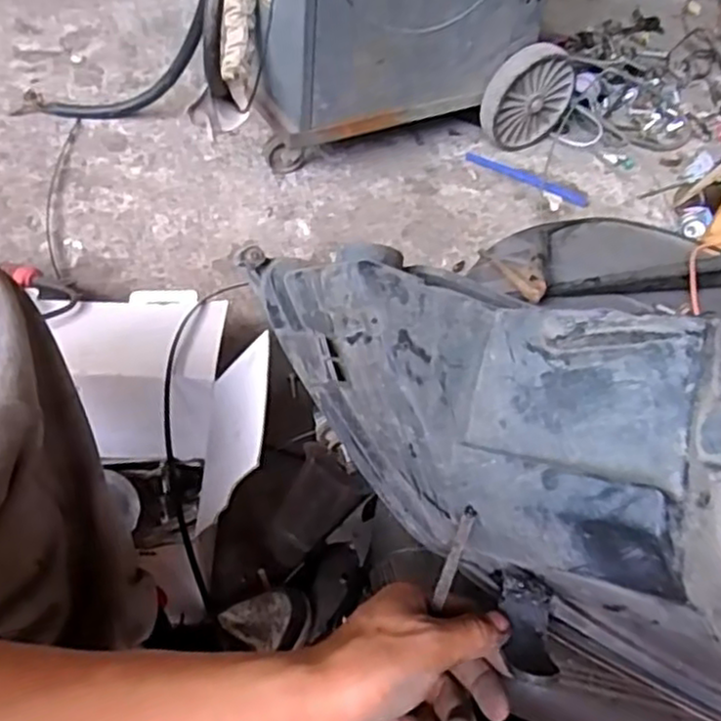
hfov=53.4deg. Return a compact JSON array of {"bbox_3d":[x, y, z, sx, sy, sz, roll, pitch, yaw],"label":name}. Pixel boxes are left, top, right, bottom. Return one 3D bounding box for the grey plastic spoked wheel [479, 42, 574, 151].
[{"bbox_3d":[0.306,-0.485,1.323,0.184,0.198,0.053,-26,57,4],"label":"grey plastic spoked wheel"}]

